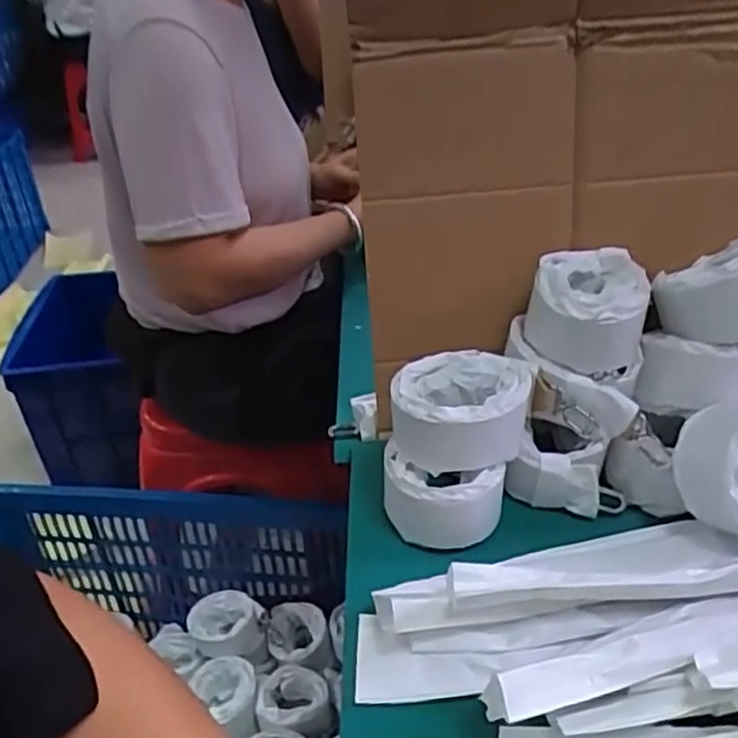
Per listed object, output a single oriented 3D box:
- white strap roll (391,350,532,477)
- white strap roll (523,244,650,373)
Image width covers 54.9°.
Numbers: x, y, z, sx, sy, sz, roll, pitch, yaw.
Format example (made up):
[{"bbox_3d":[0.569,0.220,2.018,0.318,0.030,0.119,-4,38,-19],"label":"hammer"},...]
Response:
[{"bbox_3d":[0.065,0.029,0.508,0.094,0.050,0.089,6,36,13],"label":"white strap roll"},{"bbox_3d":[0.155,-0.042,0.511,0.079,0.060,0.091,8,36,16],"label":"white strap roll"}]

